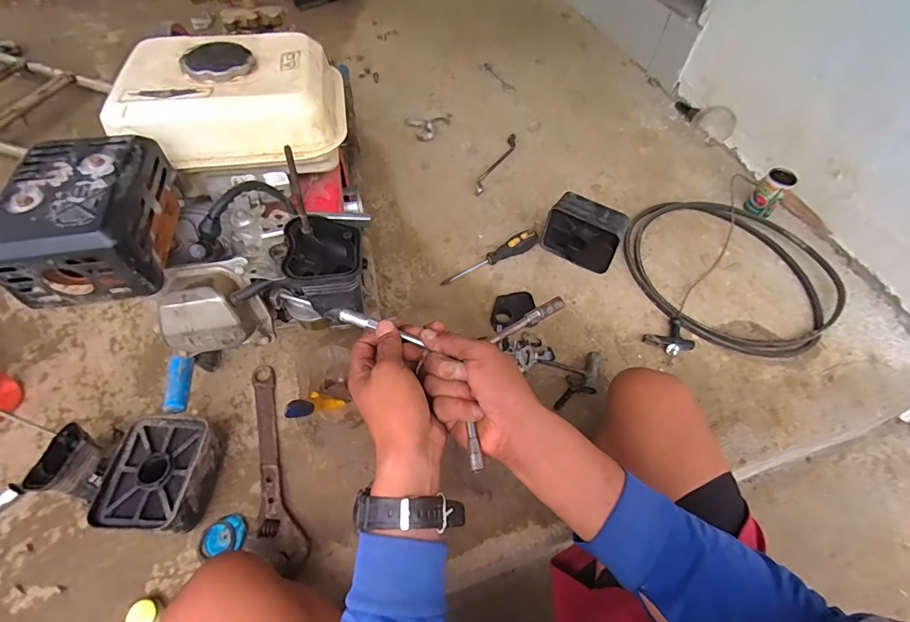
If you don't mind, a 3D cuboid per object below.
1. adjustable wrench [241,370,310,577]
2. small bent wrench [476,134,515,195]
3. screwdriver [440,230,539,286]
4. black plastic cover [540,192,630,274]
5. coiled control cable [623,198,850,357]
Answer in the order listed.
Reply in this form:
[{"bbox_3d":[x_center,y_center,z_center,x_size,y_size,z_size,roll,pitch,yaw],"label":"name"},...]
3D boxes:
[{"bbox_3d":[-0.254,0.198,0.581,0.060,0.019,0.284,-18,55,-13],"label":"adjustable wrench"},{"bbox_3d":[0.090,-0.324,0.943,0.028,0.019,0.210,23,56,16],"label":"small bent wrench"},{"bbox_3d":[0.068,-0.097,0.788,0.200,0.033,0.025,-26,58,-19],"label":"screwdriver"},{"bbox_3d":[0.231,-0.140,0.778,0.134,0.106,0.071,25,59,14],"label":"black plastic cover"},{"bbox_3d":[0.511,-0.080,0.799,0.405,0.038,0.358,-1,53,-1],"label":"coiled control cable"}]

